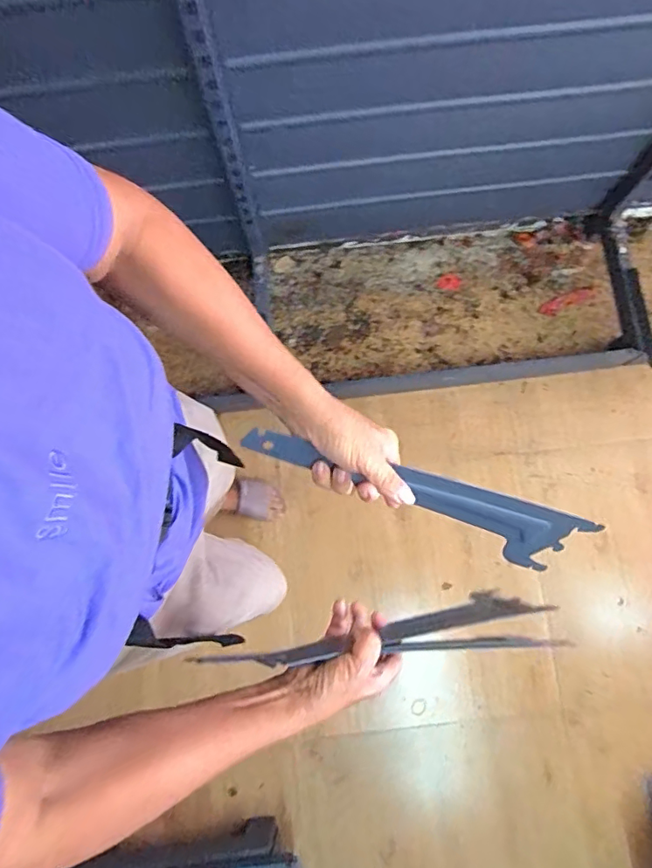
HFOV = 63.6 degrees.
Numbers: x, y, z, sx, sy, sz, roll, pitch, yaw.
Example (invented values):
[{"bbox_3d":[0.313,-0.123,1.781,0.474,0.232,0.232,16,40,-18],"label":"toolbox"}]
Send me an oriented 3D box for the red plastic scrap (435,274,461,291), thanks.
[{"bbox_3d":[0.312,-0.386,1.335,0.063,0.004,0.041,2,79,2],"label":"red plastic scrap"}]

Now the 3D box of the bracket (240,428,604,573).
[{"bbox_3d":[0.087,0.066,0.494,0.335,0.092,0.007,17,47,-13],"label":"bracket"}]

